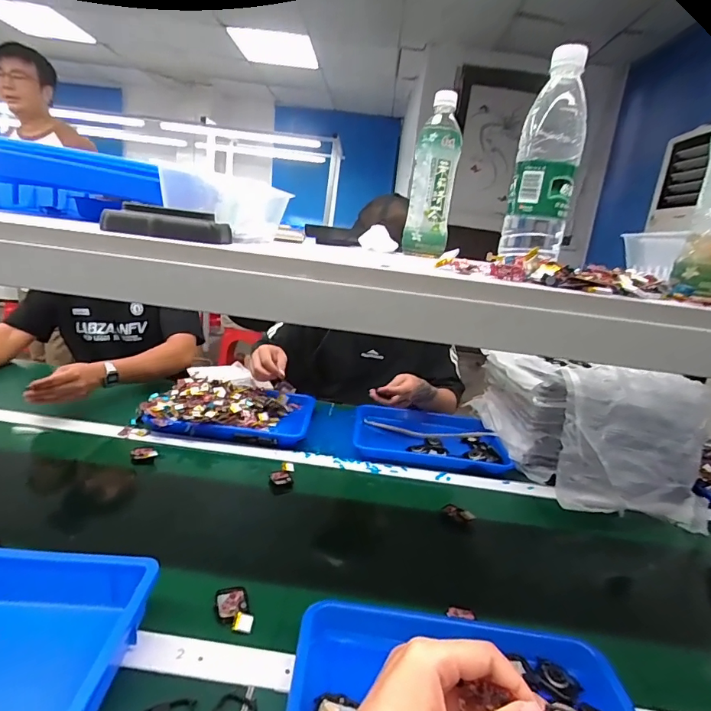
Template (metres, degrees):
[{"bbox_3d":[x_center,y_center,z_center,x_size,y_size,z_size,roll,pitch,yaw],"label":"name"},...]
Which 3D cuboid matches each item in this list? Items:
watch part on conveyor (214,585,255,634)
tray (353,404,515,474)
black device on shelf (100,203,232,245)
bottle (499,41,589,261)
[{"bbox_3d":[-0.139,0.289,0.518,0.038,0.014,0.060,0,17,-26],"label":"watch part on conveyor"},{"bbox_3d":[0.146,0.166,0.963,0.297,0.045,0.258,7,15,0],"label":"tray"},{"bbox_3d":[-0.169,-0.121,0.414,0.103,0.025,0.042,8,15,4],"label":"black device on shelf"},{"bbox_3d":[0.194,-0.199,0.456,0.063,0.195,0.066,13,16,18],"label":"bottle"}]

